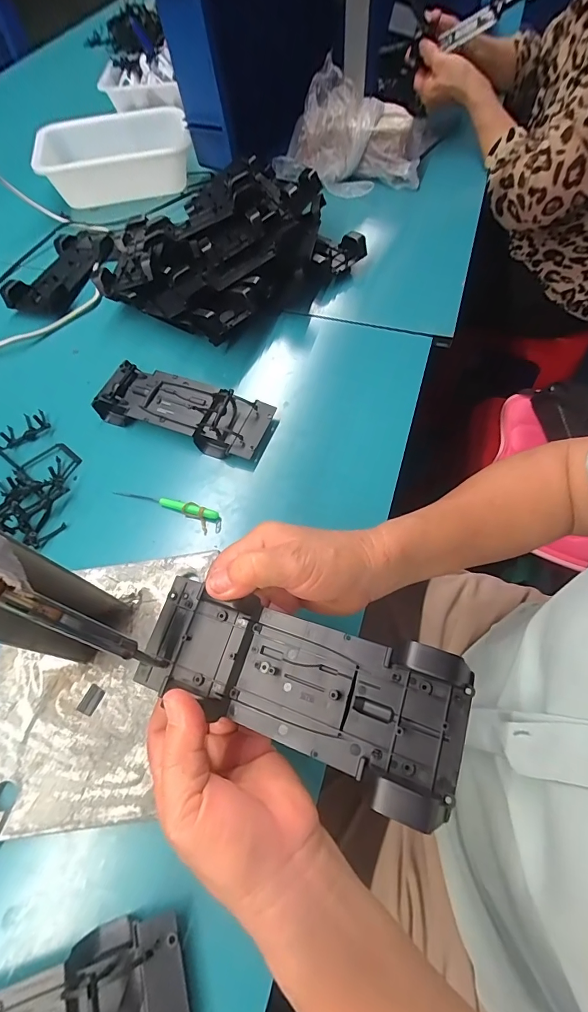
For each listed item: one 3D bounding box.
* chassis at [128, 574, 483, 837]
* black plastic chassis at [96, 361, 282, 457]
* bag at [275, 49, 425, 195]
[{"bbox_3d":[-0.004,0.099,0.233,0.193,0.026,0.073,13,62,21],"label":"chassis"},{"bbox_3d":[-0.122,-0.107,0.444,0.187,0.034,0.071,18,64,12],"label":"black plastic chassis"},{"bbox_3d":[0.093,-0.609,0.657,0.236,0.117,0.145,13,64,10],"label":"bag"}]

